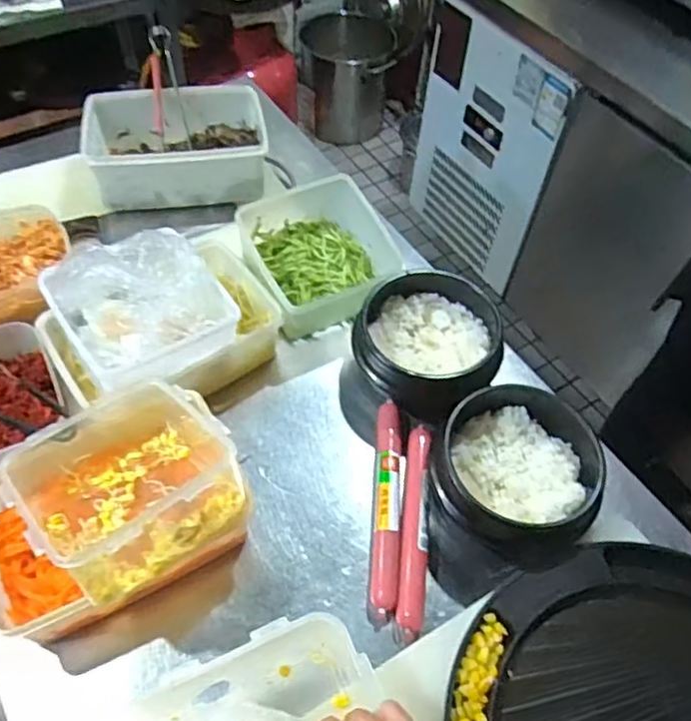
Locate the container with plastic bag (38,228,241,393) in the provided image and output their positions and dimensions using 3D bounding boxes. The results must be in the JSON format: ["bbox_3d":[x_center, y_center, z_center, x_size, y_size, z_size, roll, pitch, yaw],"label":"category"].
[{"bbox_3d":[-0.190,-0.060,0.609,0.152,0.094,0.128,-29,61,-22],"label":"container with plastic bag"}]

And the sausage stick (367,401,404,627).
[{"bbox_3d":[0.041,0.139,0.617,0.029,0.023,0.213,5,54,0],"label":"sausage stick"}]

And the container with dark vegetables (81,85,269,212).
[{"bbox_3d":[-0.219,-0.280,0.840,0.215,0.075,0.159,-7,55,-9],"label":"container with dark vegetables"}]

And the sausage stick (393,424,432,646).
[{"bbox_3d":[0.066,0.154,0.605,0.025,0.018,0.207,7,54,1],"label":"sausage stick"}]

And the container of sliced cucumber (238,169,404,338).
[{"bbox_3d":[-0.035,-0.126,0.754,0.163,0.088,0.163,-19,58,-17],"label":"container of sliced cucumber"}]

